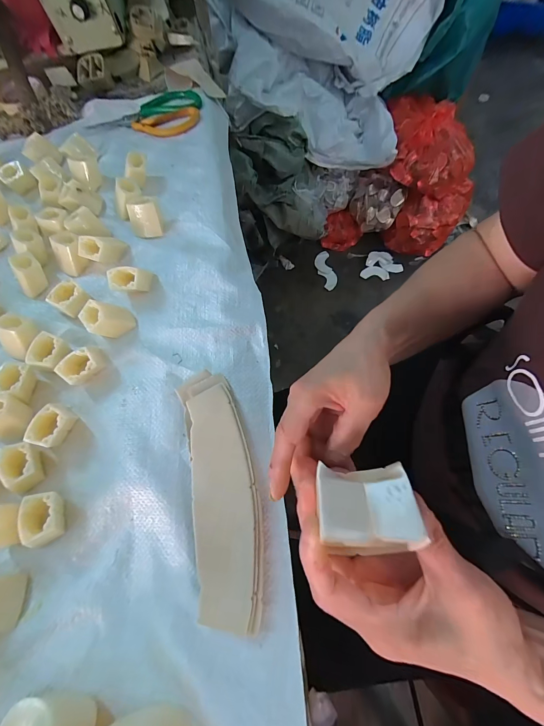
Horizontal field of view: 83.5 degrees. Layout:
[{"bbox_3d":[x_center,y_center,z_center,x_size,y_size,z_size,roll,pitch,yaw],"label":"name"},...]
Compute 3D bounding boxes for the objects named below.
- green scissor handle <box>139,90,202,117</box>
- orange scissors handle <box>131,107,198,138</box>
[{"bbox_3d":[-0.166,-0.420,0.494,0.100,0.017,0.039,-9,66,-2],"label":"green scissor handle"},{"bbox_3d":[-0.167,-0.377,0.478,0.105,0.008,0.053,-8,66,2],"label":"orange scissors handle"}]

